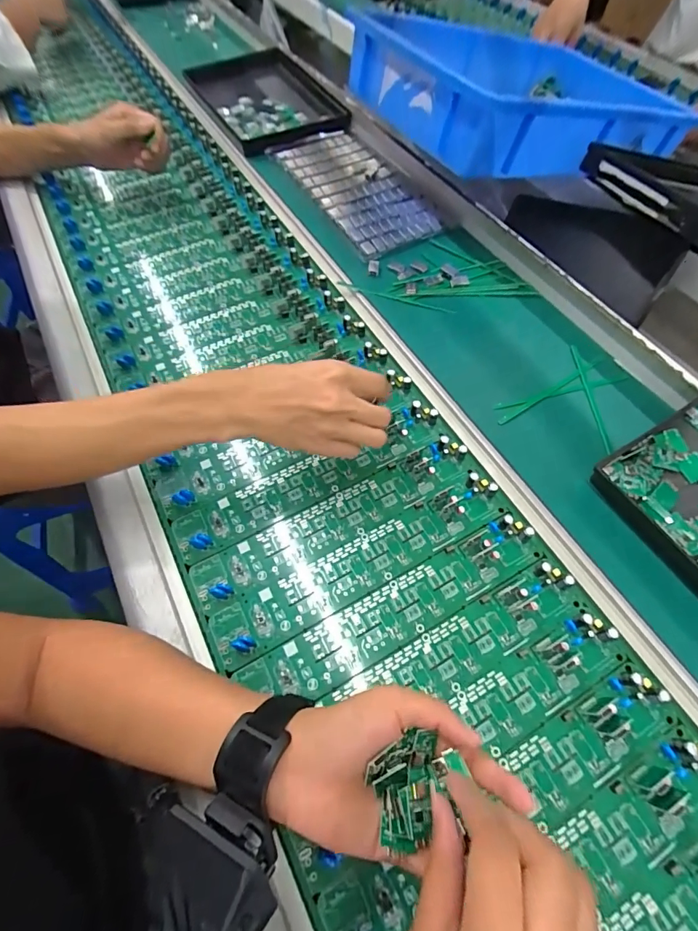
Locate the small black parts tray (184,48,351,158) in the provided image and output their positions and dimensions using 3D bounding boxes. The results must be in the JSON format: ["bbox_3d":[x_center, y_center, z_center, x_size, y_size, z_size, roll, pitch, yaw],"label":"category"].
[{"bbox_3d":[-0.140,-0.662,0.757,0.207,0.031,0.351,-25,64,-11],"label":"small black parts tray"}]

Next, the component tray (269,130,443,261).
[{"bbox_3d":[0.009,-0.407,0.624,0.131,0.010,0.300,-26,64,-11],"label":"component tray"}]

